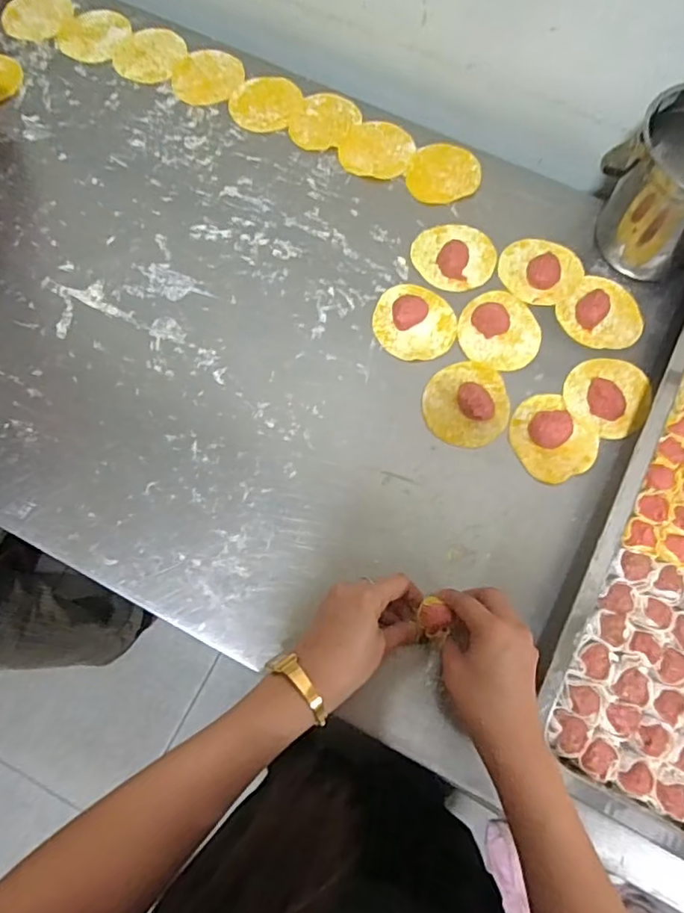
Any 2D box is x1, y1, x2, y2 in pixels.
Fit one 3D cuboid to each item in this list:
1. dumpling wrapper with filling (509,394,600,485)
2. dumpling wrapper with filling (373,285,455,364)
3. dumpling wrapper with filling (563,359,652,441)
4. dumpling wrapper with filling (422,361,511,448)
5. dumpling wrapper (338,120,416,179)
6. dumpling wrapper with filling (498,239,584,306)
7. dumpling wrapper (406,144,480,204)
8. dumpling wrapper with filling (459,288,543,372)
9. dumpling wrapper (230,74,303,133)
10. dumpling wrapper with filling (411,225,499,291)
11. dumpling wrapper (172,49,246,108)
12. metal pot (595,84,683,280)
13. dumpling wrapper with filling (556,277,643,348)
[{"bbox_3d":[0.201,-0.020,0.545,0.075,0.014,0.082,1,72,-2],"label":"dumpling wrapper with filling"},{"bbox_3d":[0.074,-0.139,0.576,0.083,0.020,0.083,1,72,-2],"label":"dumpling wrapper with filling"},{"bbox_3d":[0.262,-0.063,0.562,0.079,0.012,0.081,1,72,-2],"label":"dumpling wrapper with filling"},{"bbox_3d":[0.122,-0.054,0.551,0.080,0.017,0.087,11,72,1],"label":"dumpling wrapper with filling"},{"bbox_3d":[0.041,-0.350,0.653,0.078,0.004,0.082,1,72,-2],"label":"dumpling wrapper"},{"bbox_3d":[0.209,-0.201,0.606,0.078,0.012,0.084,1,72,-2],"label":"dumpling wrapper with filling"},{"bbox_3d":[0.116,-0.318,0.645,0.076,0.004,0.086,22,73,4],"label":"dumpling wrapper"},{"bbox_3d":[0.160,-0.130,0.580,0.080,0.008,0.086,1,72,-2],"label":"dumpling wrapper with filling"},{"bbox_3d":[-0.090,-0.413,0.672,0.075,0.005,0.082,1,72,-2],"label":"dumpling wrapper"},{"bbox_3d":[0.119,-0.215,0.607,0.084,0.013,0.080,1,72,-2],"label":"dumpling wrapper with filling"},{"bbox_3d":[-0.159,-0.449,0.678,0.078,0.004,0.089,32,74,7],"label":"dumpling wrapper"},{"bbox_3d":[0.333,-0.263,0.567,0.105,0.142,0.124,-40,78,-13],"label":"metal pot"},{"bbox_3d":[0.271,-0.149,0.585,0.078,0.024,0.079,-42,79,-14],"label":"dumpling wrapper with filling"}]

